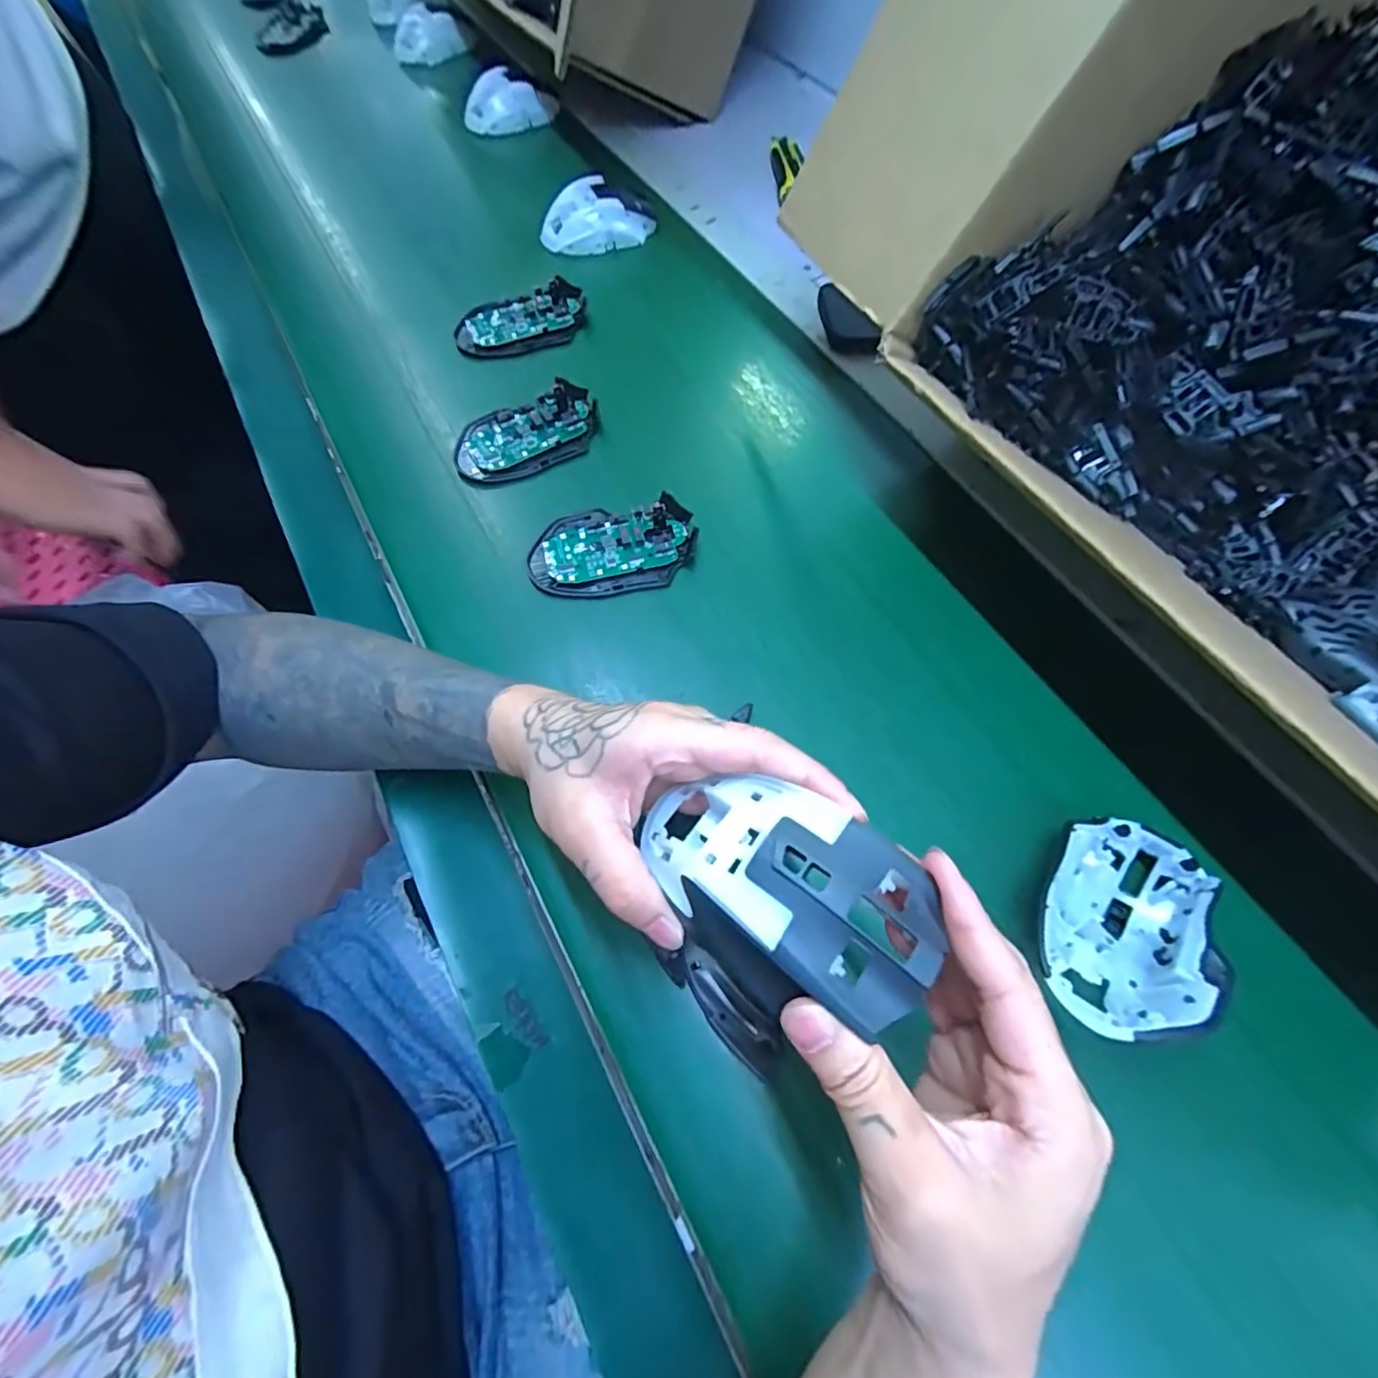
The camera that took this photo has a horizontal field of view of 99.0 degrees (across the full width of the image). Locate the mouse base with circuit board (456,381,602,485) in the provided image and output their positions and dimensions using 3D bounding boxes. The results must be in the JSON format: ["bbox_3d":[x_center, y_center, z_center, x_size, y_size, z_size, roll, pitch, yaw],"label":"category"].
[{"bbox_3d":[-0.125,-0.198,0.459,0.115,0.019,0.063,-26,64,-9],"label":"mouse base with circuit board"}]

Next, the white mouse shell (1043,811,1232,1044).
[{"bbox_3d":[0.212,0.115,0.291,0.071,0.047,0.114,32,68,14],"label":"white mouse shell"}]

